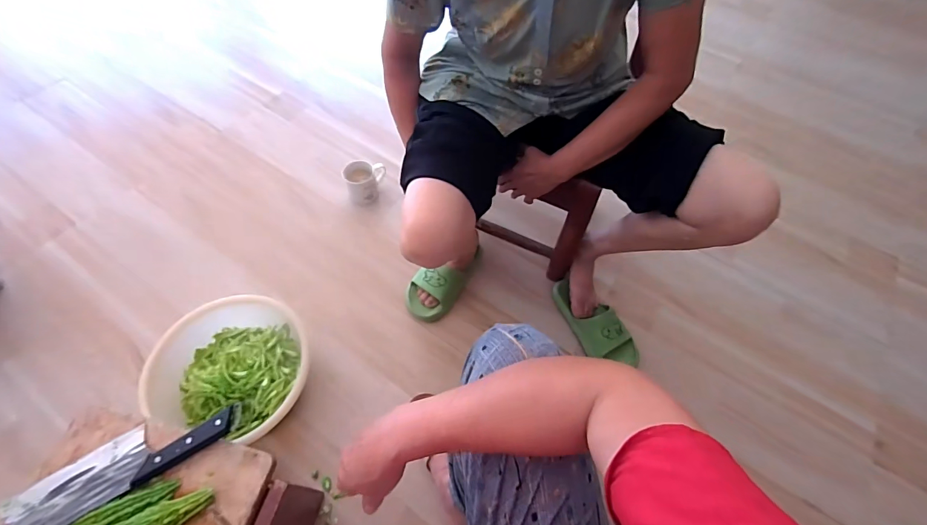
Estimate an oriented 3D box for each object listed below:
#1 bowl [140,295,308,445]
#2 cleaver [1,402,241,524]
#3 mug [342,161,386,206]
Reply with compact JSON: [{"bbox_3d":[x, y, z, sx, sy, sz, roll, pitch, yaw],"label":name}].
[{"bbox_3d":[-0.449,0.204,0.823,0.289,0.101,0.265,1,58,-2],"label":"bowl"},{"bbox_3d":[-0.453,0.266,0.554,0.276,0.023,0.081,-29,64,-19],"label":"cleaver"},{"bbox_3d":[-0.257,-0.211,1.088,0.109,0.094,0.094,-12,59,-10],"label":"mug"}]

